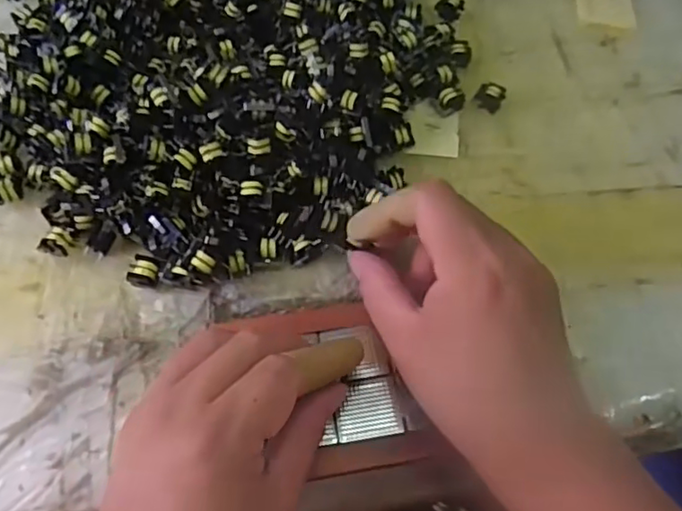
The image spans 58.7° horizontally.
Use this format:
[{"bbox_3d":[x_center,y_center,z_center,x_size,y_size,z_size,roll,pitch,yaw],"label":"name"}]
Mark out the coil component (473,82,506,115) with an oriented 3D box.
[{"bbox_3d":[0.086,-0.092,0.349,0.015,0.011,0.013,24,61,10],"label":"coil component"}]

